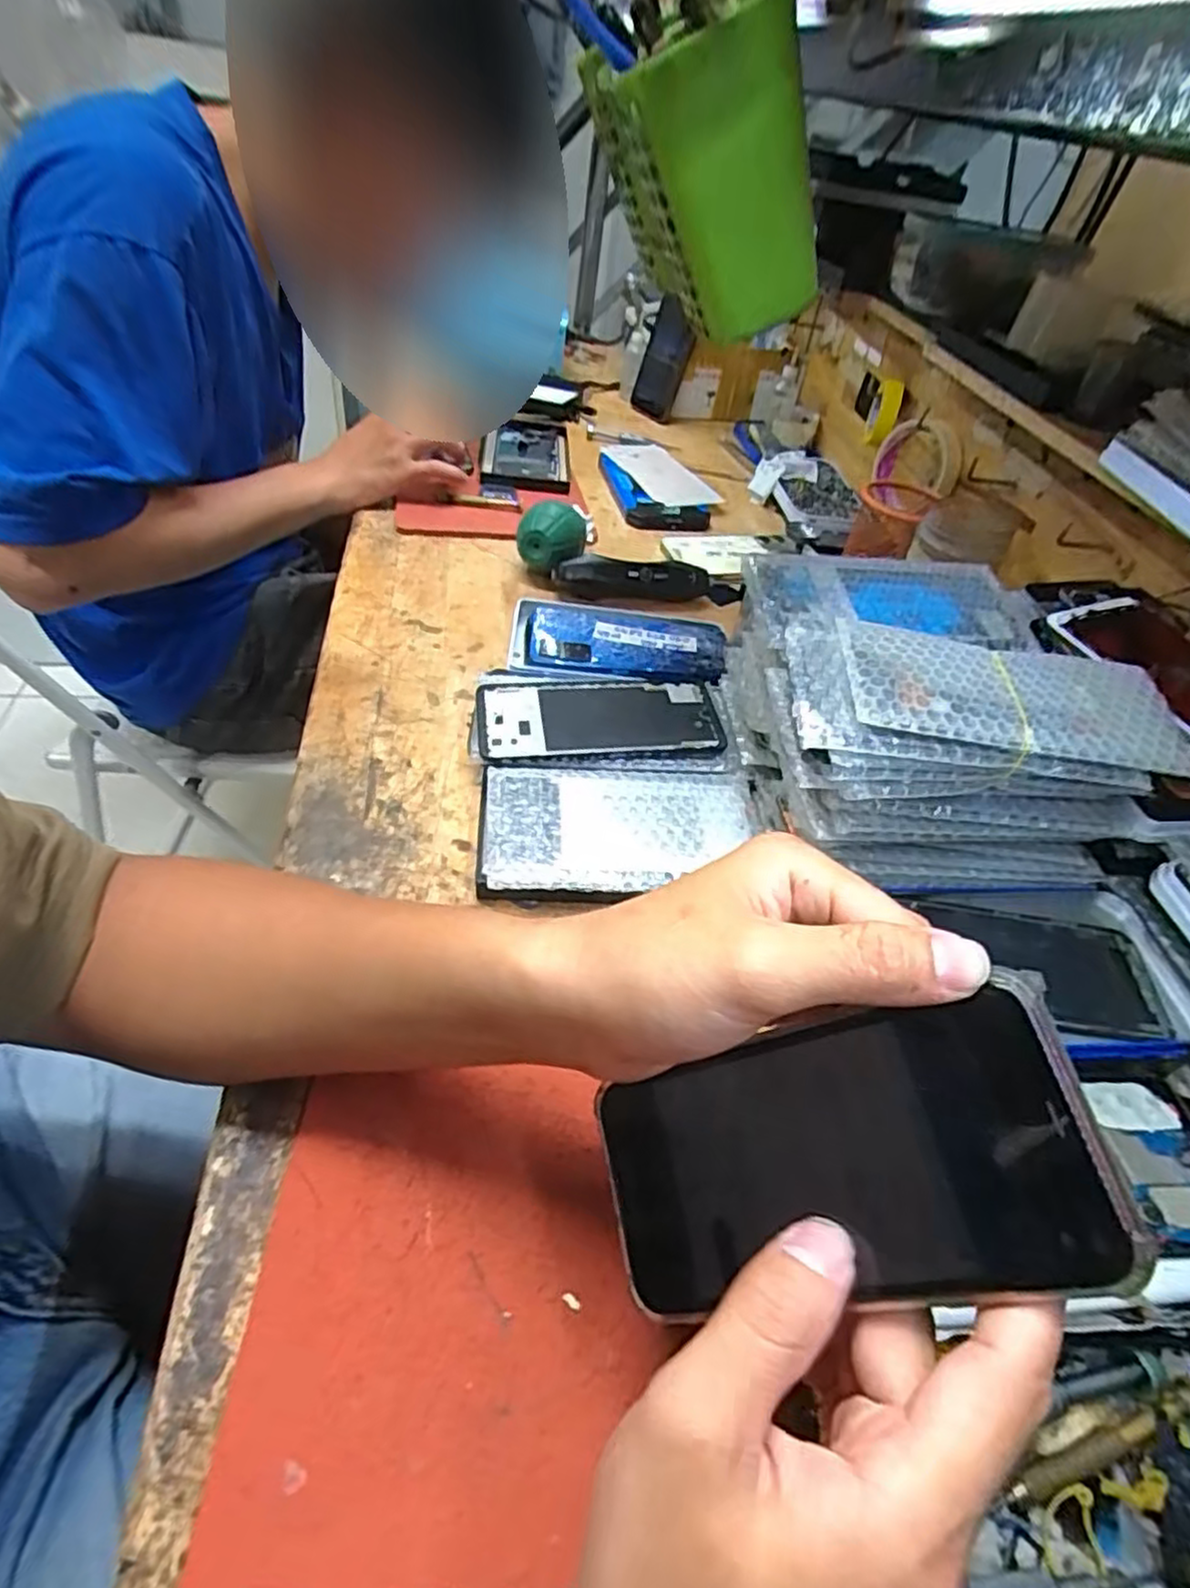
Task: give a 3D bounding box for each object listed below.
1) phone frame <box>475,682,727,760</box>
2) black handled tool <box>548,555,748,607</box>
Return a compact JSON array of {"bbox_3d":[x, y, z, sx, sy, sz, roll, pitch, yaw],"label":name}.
[{"bbox_3d":[0.002,-0.054,0.490,0.160,0.007,0.077,-4,48,-8],"label":"phone frame"},{"bbox_3d":[0.057,-0.193,0.657,0.190,0.036,0.033,1,45,-22],"label":"black handled tool"}]

